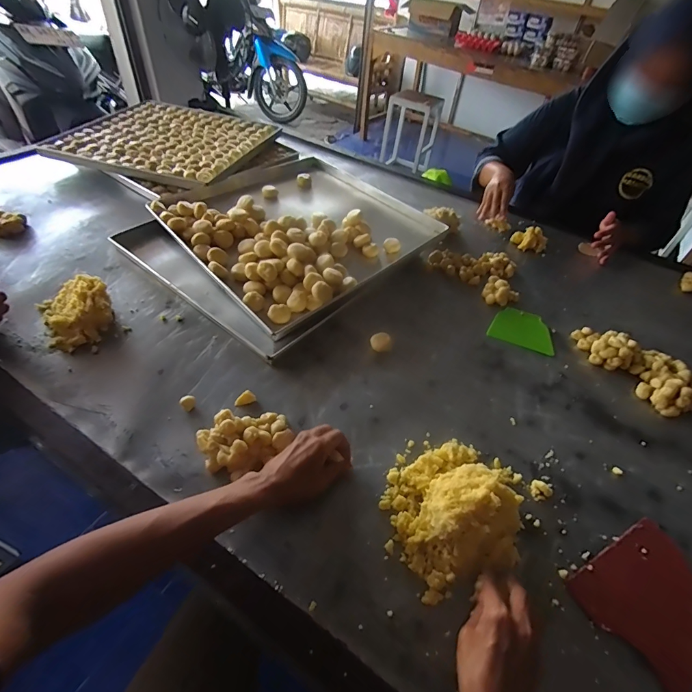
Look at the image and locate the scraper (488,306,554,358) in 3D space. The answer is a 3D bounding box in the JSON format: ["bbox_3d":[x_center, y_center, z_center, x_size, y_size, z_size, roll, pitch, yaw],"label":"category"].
[{"bbox_3d":[0.363,-0.037,0.790,0.123,0.004,0.102,20,48,12],"label":"scraper"}]

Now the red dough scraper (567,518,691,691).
[{"bbox_3d":[0.384,0.311,0.469,0.175,0.008,0.135,-19,52,-22],"label":"red dough scraper"}]

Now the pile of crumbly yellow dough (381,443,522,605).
[{"bbox_3d":[0.155,0.195,0.496,0.202,0.083,0.173,-14,54,-16],"label":"pile of crumbly yellow dough"}]

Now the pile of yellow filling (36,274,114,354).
[{"bbox_3d":[-0.482,-0.068,0.683,0.113,0.062,0.146,-24,54,-25],"label":"pile of yellow filling"}]

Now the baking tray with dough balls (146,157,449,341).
[{"bbox_3d":[-0.107,-0.293,0.916,0.521,0.057,0.512,-33,59,-31],"label":"baking tray with dough balls"}]

